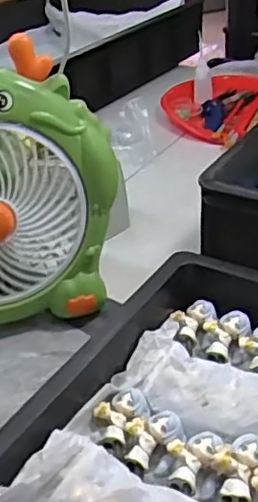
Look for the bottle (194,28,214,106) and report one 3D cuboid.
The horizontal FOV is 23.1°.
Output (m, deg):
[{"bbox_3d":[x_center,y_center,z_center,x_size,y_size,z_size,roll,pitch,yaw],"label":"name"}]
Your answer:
[{"bbox_3d":[0.138,-0.335,1.170,0.034,0.117,0.045,1,34,7],"label":"bottle"}]

